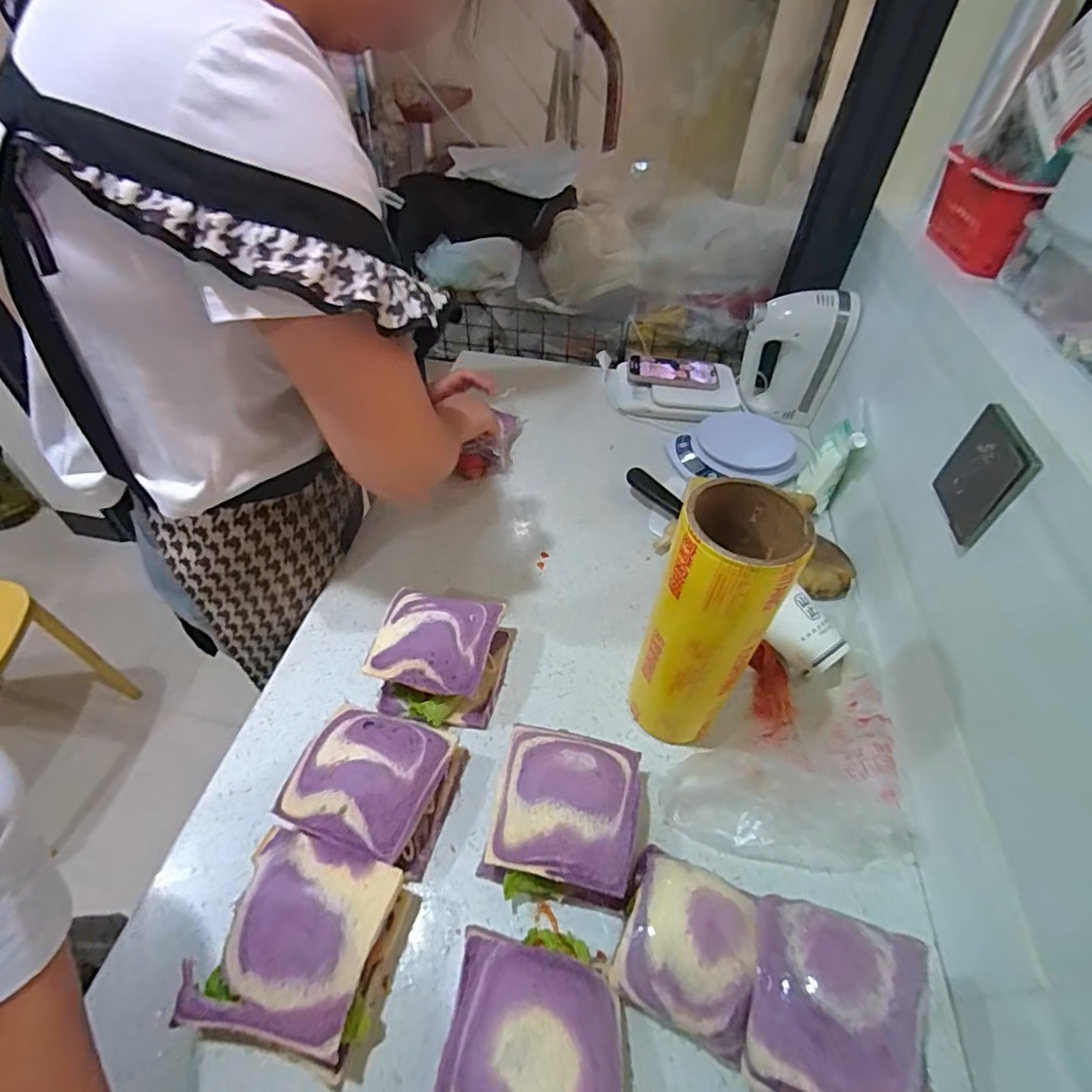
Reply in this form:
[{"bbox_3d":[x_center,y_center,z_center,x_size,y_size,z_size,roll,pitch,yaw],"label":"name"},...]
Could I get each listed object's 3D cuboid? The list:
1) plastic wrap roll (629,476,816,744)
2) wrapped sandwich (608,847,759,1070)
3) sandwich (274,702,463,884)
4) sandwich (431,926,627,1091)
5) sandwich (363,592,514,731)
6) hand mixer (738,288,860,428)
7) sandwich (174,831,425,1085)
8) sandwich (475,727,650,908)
[{"bbox_3d":[0.134,0.071,0.464,0.080,0.263,0.094,21,50,17],"label":"plastic wrap roll"},{"bbox_3d":[0.102,0.290,0.401,0.094,0.057,0.099,19,50,15],"label":"wrapped sandwich"},{"bbox_3d":[-0.144,0.203,0.473,0.123,0.058,0.110,15,49,12],"label":"sandwich"},{"bbox_3d":[-0.006,0.329,0.361,0.119,0.060,0.126,7,48,5],"label":"sandwich"},{"bbox_3d":[-0.104,0.111,0.554,0.125,0.064,0.124,7,48,5],"label":"sandwich"},{"bbox_3d":[0.377,-0.293,0.847,0.140,0.188,0.068,18,50,14],"label":"hand mixer"},{"bbox_3d":[-0.171,0.283,0.390,0.123,0.065,0.121,10,48,8],"label":"sandwich"},{"bbox_3d":[0.020,0.226,0.459,0.125,0.059,0.122,11,48,8],"label":"sandwich"}]

